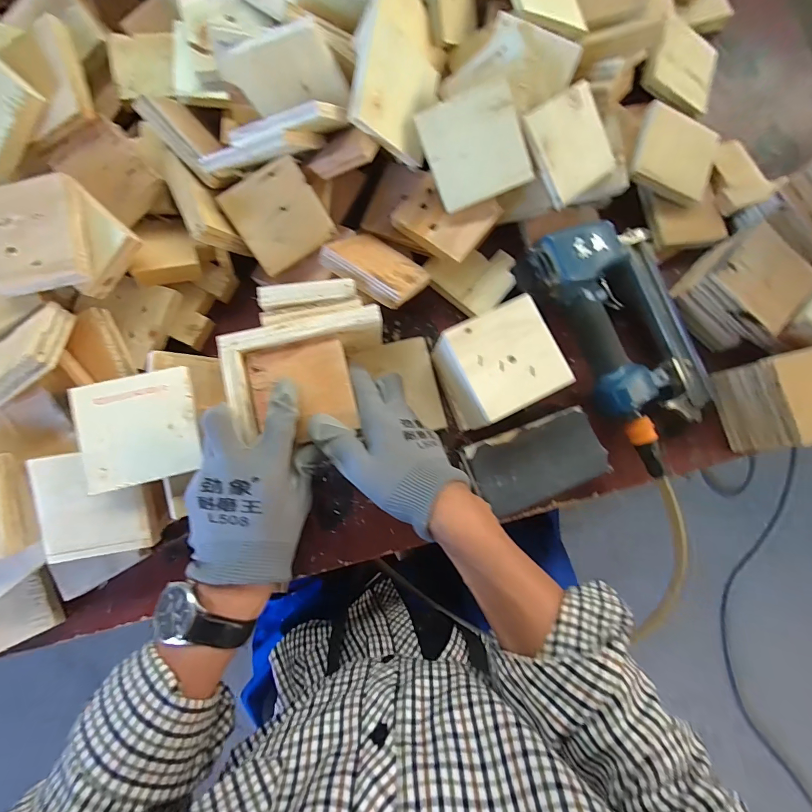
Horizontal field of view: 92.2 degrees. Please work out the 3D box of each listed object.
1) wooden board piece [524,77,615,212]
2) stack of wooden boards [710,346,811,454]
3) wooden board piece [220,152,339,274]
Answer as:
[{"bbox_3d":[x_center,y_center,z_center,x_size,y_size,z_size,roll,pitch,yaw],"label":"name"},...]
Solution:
[{"bbox_3d":[0.173,-0.269,0.401,0.101,0.009,0.094,-38,115,-12],"label":"wooden board piece"},{"bbox_3d":[0.411,-0.006,0.419,0.091,0.082,0.094,-13,83,-7],"label":"stack of wooden boards"},{"bbox_3d":[-0.126,-0.189,0.387,0.083,0.014,0.087,-34,100,-4],"label":"wooden board piece"}]

